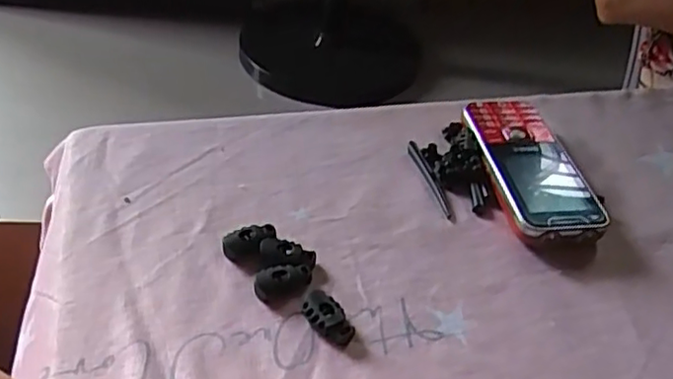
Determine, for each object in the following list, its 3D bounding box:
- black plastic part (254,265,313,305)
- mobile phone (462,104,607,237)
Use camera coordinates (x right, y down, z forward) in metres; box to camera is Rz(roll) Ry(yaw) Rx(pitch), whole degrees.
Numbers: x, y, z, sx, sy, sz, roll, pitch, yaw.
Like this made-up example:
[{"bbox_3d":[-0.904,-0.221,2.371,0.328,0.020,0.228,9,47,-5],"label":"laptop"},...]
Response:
[{"bbox_3d":[-0.026,0.046,0.319,0.029,0.007,0.017,-7,43,-14],"label":"black plastic part"},{"bbox_3d":[0.119,-0.014,0.401,0.056,0.019,0.118,-4,42,-11],"label":"mobile phone"}]

